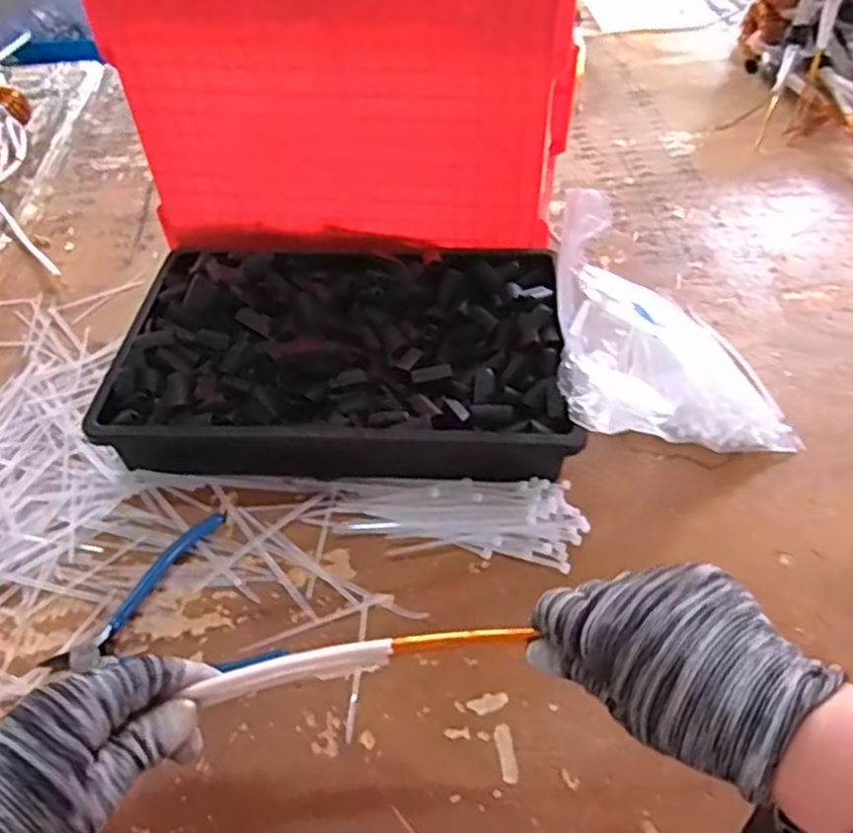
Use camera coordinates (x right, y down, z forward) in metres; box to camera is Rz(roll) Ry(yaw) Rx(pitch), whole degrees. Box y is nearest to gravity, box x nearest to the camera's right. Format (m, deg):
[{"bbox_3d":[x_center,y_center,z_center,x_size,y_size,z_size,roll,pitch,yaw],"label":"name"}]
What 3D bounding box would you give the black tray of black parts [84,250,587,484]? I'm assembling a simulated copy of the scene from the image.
[{"bbox_3d":[-0.068,-0.050,0.613,0.363,0.069,0.253,-2,47,1],"label":"black tray of black parts"}]

